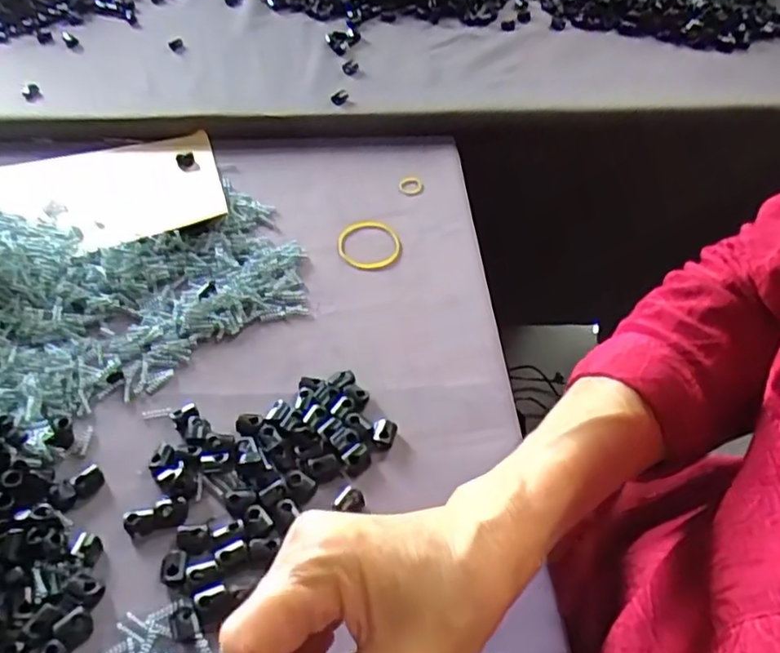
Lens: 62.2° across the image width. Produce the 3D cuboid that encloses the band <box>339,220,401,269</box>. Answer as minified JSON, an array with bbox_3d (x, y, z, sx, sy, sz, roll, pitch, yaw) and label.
[{"bbox_3d":[-0.015,-0.059,0.462,0.043,0.006,0.051,-8,48,-8],"label":"band"}]

